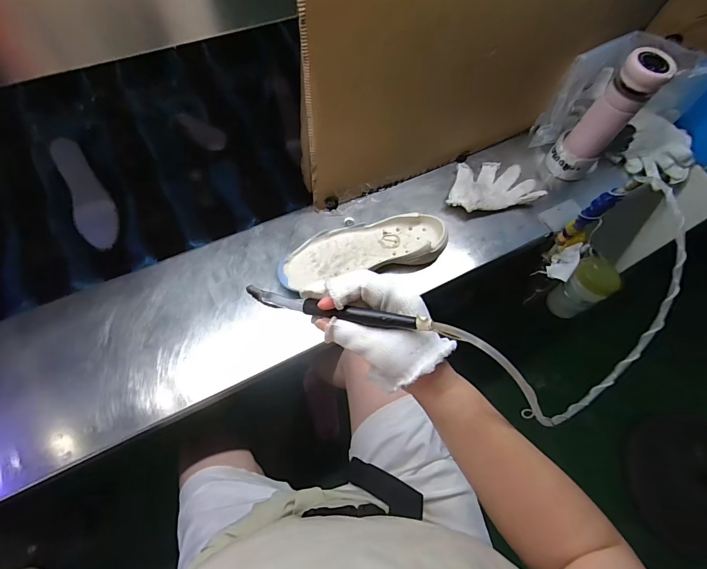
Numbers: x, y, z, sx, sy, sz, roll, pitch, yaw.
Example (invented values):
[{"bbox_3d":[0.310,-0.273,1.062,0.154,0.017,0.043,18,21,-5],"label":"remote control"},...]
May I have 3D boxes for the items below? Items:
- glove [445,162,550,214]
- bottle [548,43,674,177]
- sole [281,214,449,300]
[{"bbox_3d":[0.255,-0.187,0.722,0.178,0.037,0.106,-11,66,-8],"label":"glove"},{"bbox_3d":[0.428,-0.282,0.670,0.080,0.228,0.063,35,68,13],"label":"bottle"},{"bbox_3d":[0.015,-0.058,0.632,0.274,0.032,0.092,-17,67,-11],"label":"sole"}]

